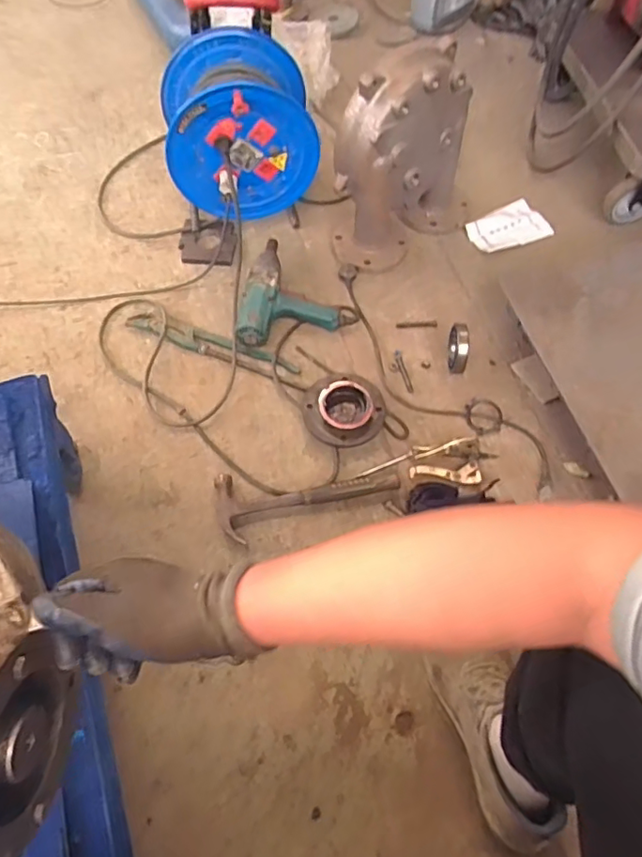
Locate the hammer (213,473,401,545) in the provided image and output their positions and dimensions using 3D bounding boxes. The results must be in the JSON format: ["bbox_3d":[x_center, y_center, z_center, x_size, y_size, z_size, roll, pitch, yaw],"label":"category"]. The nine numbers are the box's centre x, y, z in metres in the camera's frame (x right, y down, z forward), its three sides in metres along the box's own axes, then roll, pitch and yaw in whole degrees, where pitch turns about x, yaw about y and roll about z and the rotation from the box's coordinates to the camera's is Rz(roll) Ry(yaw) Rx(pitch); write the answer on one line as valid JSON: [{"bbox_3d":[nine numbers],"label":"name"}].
[{"bbox_3d":[-0.028,0.103,0.970,0.307,0.043,0.122,-14,63,-8],"label":"hammer"}]

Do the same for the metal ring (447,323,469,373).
[{"bbox_3d":[0.264,-0.152,1.077,0.026,0.092,0.083,-1,61,1],"label":"metal ring"}]

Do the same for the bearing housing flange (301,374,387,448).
[{"bbox_3d":[0.044,-0.041,1.037,0.153,0.050,0.144,0,62,-1],"label":"bearing housing flange"}]

